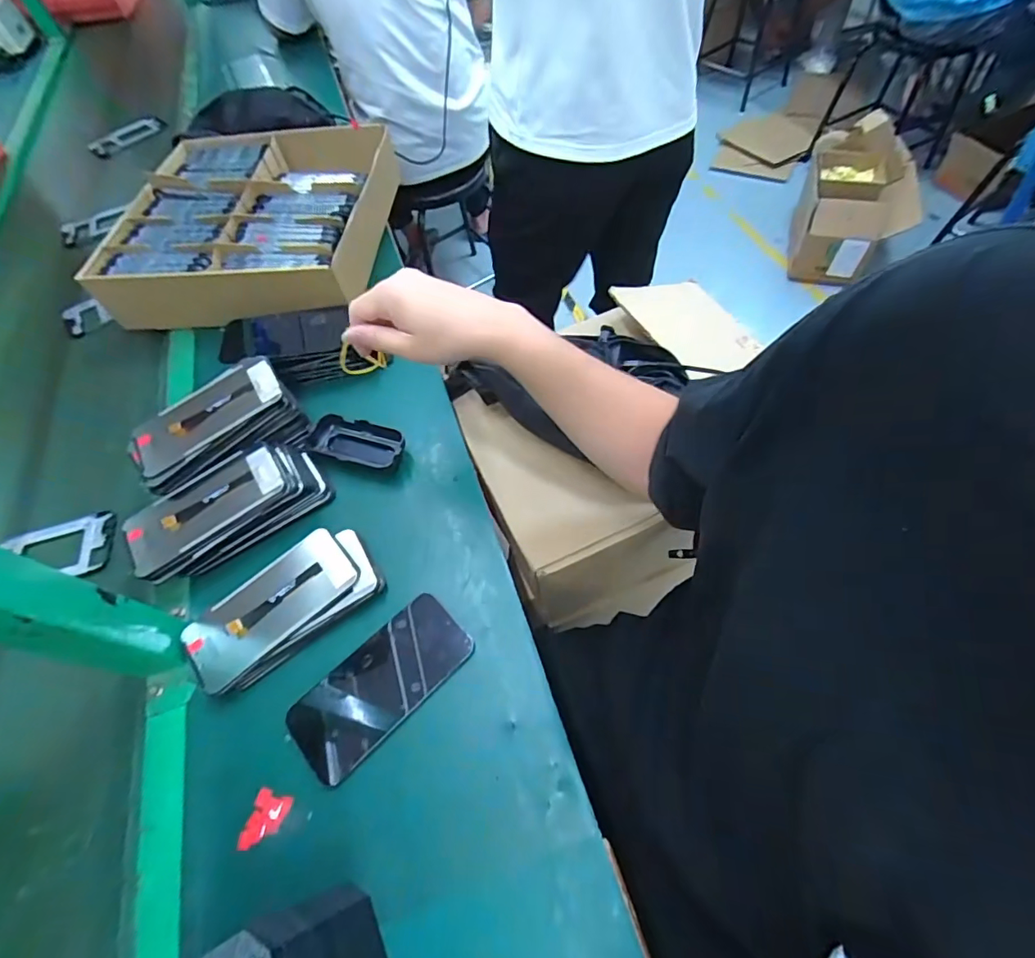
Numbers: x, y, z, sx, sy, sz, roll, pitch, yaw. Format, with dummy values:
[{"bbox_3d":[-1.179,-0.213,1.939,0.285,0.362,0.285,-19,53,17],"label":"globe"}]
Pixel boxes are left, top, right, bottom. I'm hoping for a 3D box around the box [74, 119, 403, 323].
[{"bbox_3d":[-0.390,-0.399,0.754,0.349,0.081,0.395,1,59,6],"label":"box"}]

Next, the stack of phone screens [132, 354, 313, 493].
[{"bbox_3d":[-0.320,-0.055,0.538,0.167,0.067,0.090,-38,63,-17],"label":"stack of phone screens"}]

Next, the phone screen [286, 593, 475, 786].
[{"bbox_3d":[-0.117,0.175,0.431,0.157,0.007,0.074,-41,63,-18],"label":"phone screen"}]

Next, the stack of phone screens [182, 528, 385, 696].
[{"bbox_3d":[-0.218,0.117,0.468,0.171,0.025,0.089,-33,61,-14],"label":"stack of phone screens"}]

